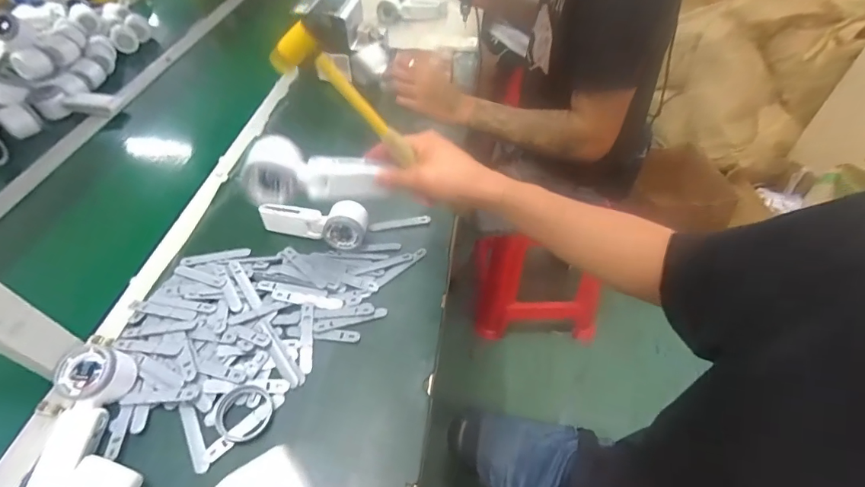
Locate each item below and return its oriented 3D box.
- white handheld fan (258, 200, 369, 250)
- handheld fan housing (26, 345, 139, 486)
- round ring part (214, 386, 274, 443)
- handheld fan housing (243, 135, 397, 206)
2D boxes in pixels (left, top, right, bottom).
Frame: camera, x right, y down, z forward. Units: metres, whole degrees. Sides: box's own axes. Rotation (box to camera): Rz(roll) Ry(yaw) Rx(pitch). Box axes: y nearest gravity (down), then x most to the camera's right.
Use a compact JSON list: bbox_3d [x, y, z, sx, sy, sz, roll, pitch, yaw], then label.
[{"bbox_3d":[-0.175,-0.037,0.638,0.162,0.050,0.056,11,50,11],"label":"white handheld fan"},{"bbox_3d":[-0.369,0.184,0.439,0.061,0.042,0.164,-7,49,-4],"label":"handheld fan housing"},{"bbox_3d":[-0.212,0.187,0.473,0.060,0.013,0.058,-1,49,1],"label":"round ring part"},{"bbox_3d":[-0.127,-0.076,0.472,0.146,0.051,0.045,3,46,-23],"label":"handheld fan housing"}]

